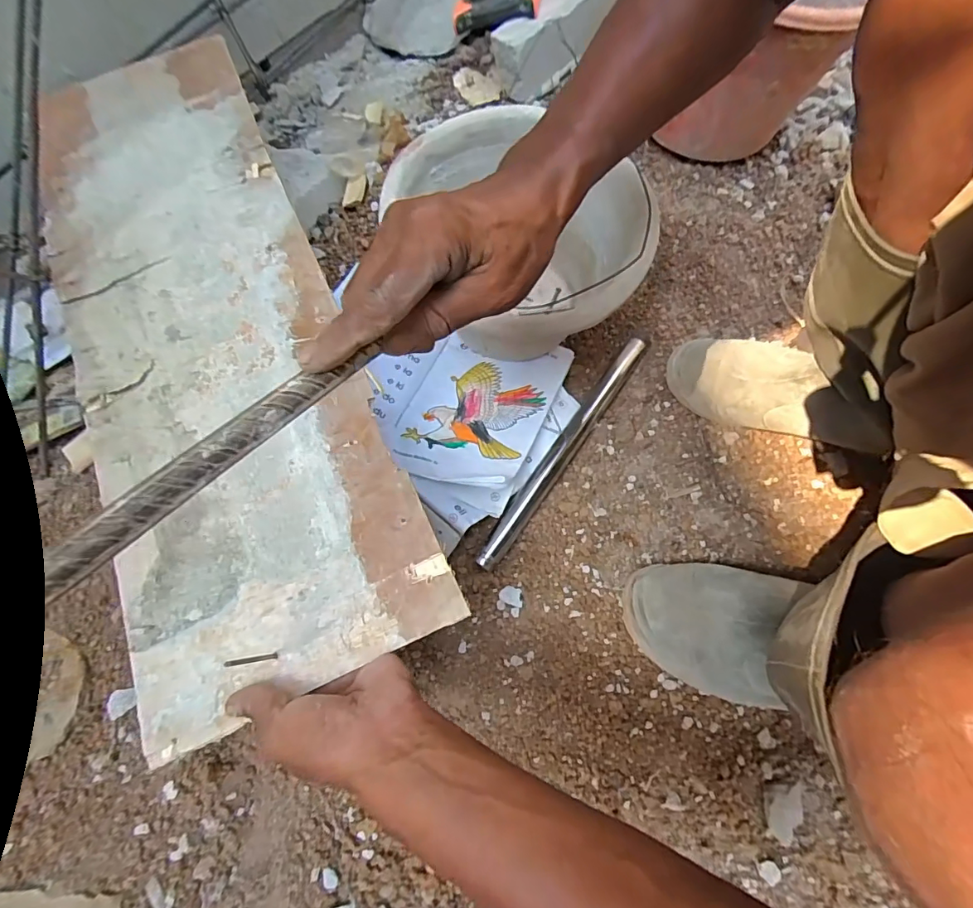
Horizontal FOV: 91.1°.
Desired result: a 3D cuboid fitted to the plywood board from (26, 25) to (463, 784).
[{"bbox_3d":[-0.274,-0.140,0.449,0.237,0.018,0.710,-24,72,-8],"label":"plywood board"}]

